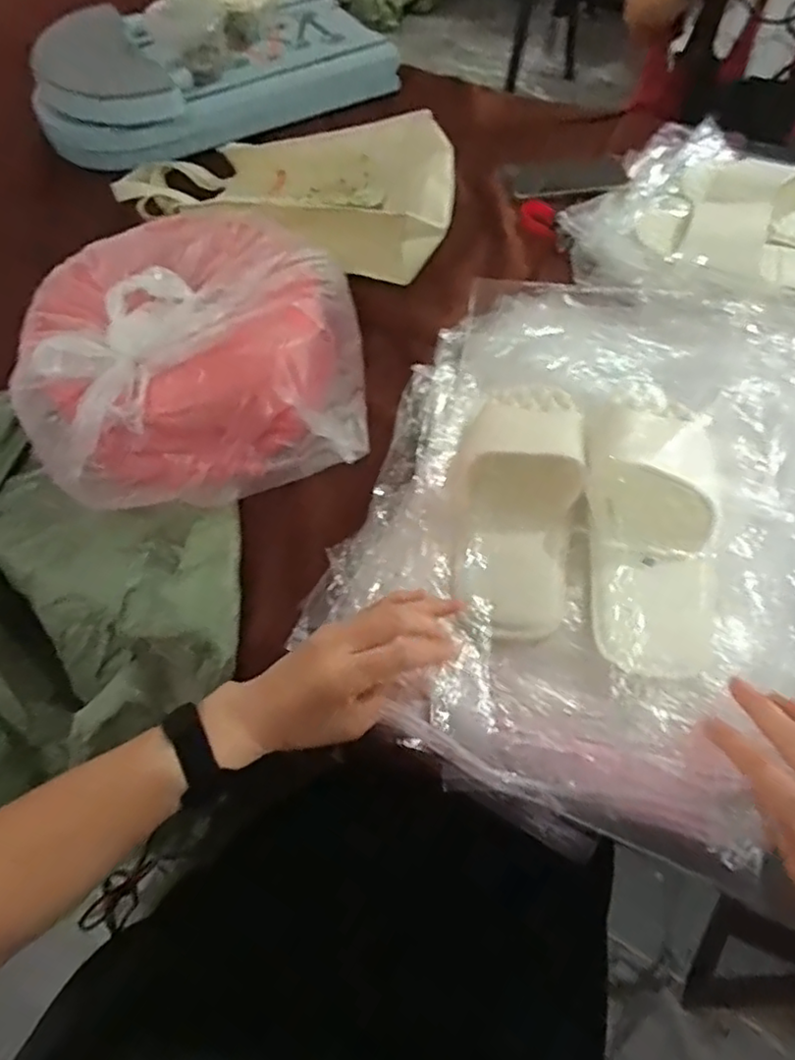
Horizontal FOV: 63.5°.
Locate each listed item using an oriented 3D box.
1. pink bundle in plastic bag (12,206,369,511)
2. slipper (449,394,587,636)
[{"bbox_3d":[-0.202,-0.184,0.650,0.321,0.148,0.279,-11,59,-5],"label":"pink bundle in plastic bag"},{"bbox_3d":[0.100,-0.033,0.548,0.108,0.056,0.249,10,59,8],"label":"slipper"}]

